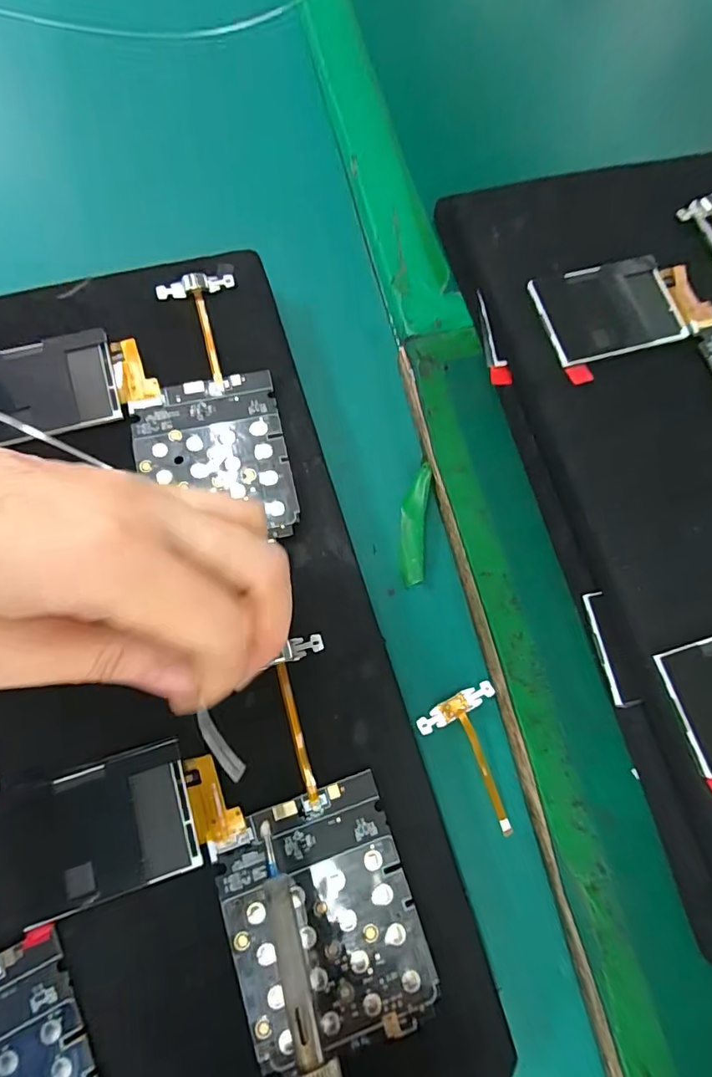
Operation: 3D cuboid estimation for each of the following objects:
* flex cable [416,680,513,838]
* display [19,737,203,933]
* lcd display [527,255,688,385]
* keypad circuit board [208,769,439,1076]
[{"bbox_3d":[0.053,0.092,0.212,0.035,0.007,0.056,-26,78,-11],"label":"flex cable"},{"bbox_3d":[-0.088,0.101,0.179,0.058,0.004,0.043,-16,76,-8],"label":"display"},{"bbox_3d":[0.112,-0.097,0.226,0.059,0.005,0.049,-15,76,-8],"label":"lcd display"},{"bbox_3d":[-0.011,0.129,0.173,0.061,0.006,0.071,-17,76,-9],"label":"keypad circuit board"}]

